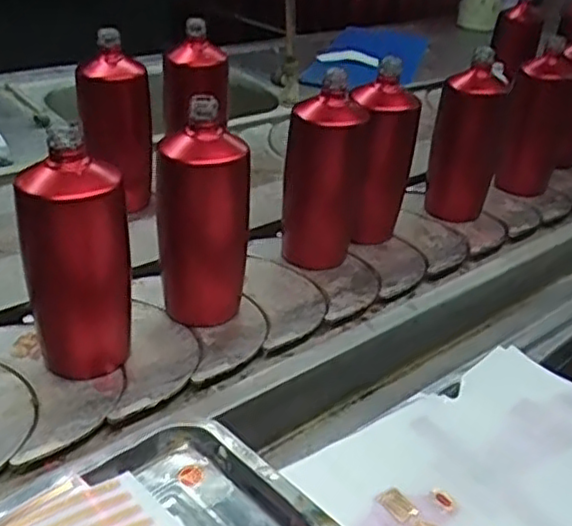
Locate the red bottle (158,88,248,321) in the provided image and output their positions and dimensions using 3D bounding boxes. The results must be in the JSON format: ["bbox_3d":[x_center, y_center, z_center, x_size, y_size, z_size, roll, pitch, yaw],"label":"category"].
[{"bbox_3d":[-0.075,-0.042,0.643,0.060,0.196,0.068,29,40,32],"label":"red bottle"}]

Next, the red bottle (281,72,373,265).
[{"bbox_3d":[0.042,-0.102,0.747,0.078,0.205,0.084,8,33,5],"label":"red bottle"}]

